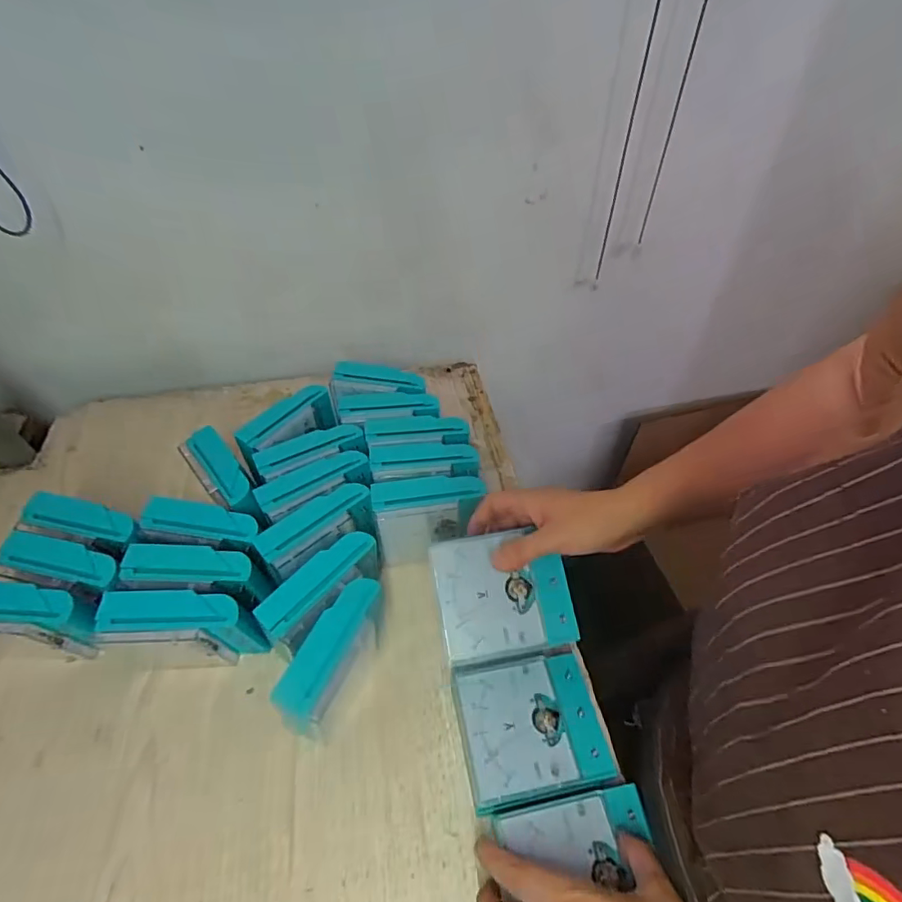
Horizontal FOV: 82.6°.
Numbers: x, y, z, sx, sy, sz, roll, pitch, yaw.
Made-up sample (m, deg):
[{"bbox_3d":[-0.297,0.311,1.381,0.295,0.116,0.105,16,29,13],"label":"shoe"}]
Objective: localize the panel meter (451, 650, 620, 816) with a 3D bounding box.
[{"bbox_3d":[0.066,0.234,0.437,0.116,0.038,0.105,-8,48,-7],"label":"panel meter"}]

